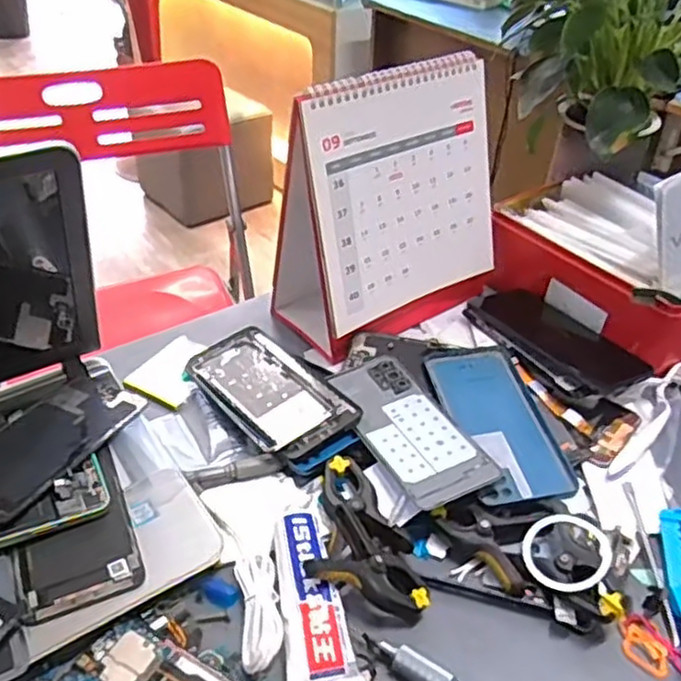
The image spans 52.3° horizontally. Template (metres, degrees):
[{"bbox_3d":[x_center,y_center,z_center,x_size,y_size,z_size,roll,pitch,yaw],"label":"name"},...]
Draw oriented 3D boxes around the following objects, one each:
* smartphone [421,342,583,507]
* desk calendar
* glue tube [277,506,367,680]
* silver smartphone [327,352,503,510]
[{"bbox_3d":[0.124,0.062,0.553,0.073,0.008,0.164,-9,41,-6],"label":"smartphone"},{"bbox_3d":[0.053,-0.126,0.627,0.207,0.209,0.100,-29,51,-33],"label":"desk calendar"},{"bbox_3d":[-0.021,0.158,0.429,0.041,0.022,0.117,-7,44,-15],"label":"glue tube"},{"bbox_3d":[0.052,0.064,0.538,0.076,0.006,0.155,-18,41,-23],"label":"silver smartphone"}]

